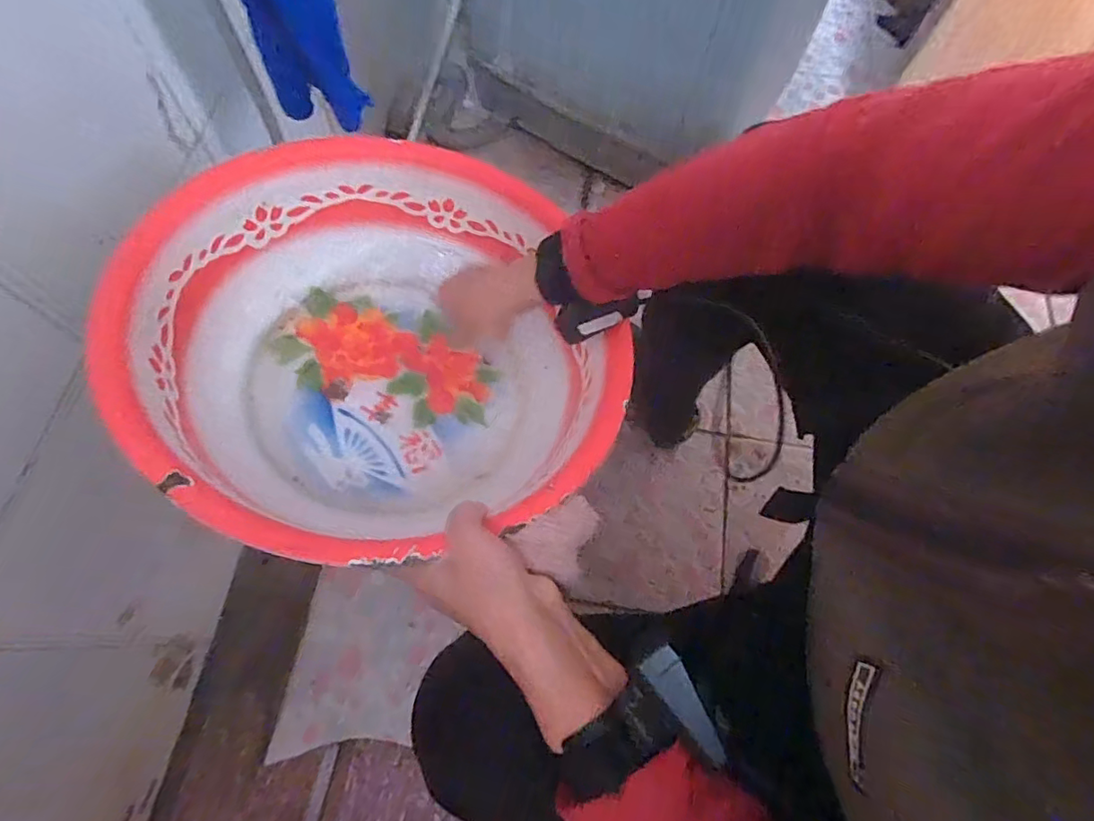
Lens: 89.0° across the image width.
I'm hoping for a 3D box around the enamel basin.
[{"bbox_3d":[-0.130,-0.055,0.475,0.329,0.154,0.366,-17,68,-10],"label":"enamel basin"}]

